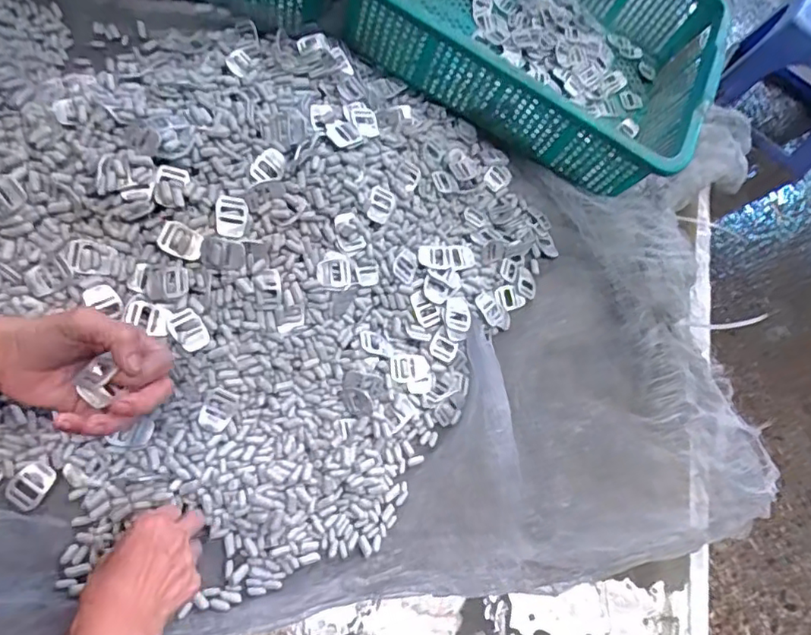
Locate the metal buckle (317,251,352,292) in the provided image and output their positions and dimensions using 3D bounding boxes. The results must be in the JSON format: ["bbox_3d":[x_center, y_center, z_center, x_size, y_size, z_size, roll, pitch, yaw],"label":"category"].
[{"bbox_3d":[-0.074,-0.048,0.597,0.040,0.008,0.038,-1,92,-41],"label":"metal buckle"}]

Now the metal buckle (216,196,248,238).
[{"bbox_3d":[-0.167,-0.096,0.555,0.027,0.006,0.039,8,85,-19],"label":"metal buckle"}]

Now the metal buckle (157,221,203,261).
[{"bbox_3d":[-0.208,-0.071,0.536,0.038,0.006,0.029,19,83,-15],"label":"metal buckle"}]

